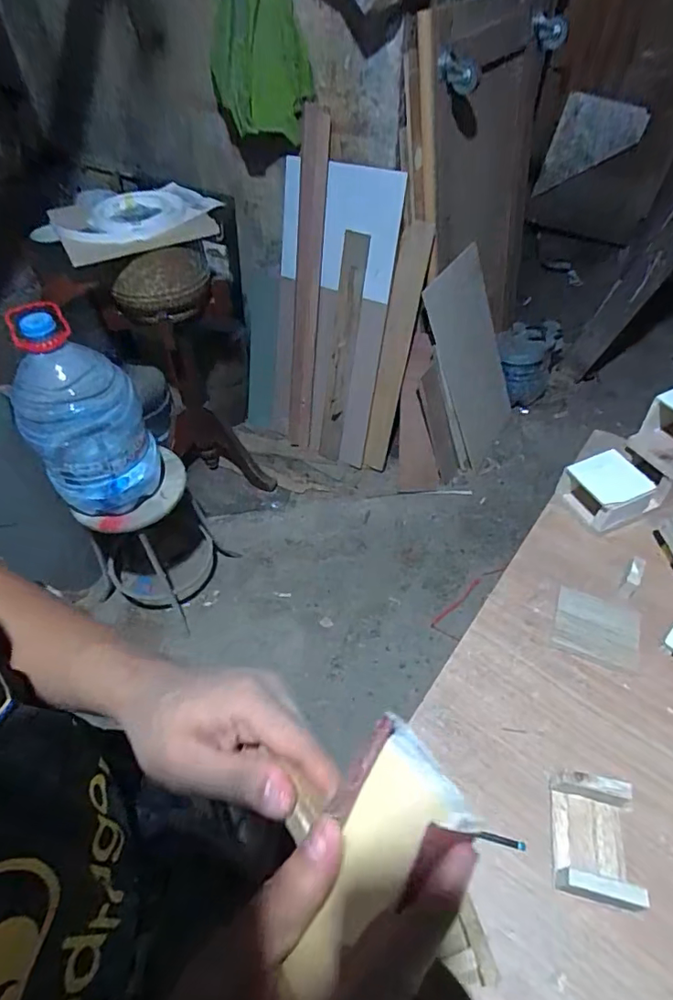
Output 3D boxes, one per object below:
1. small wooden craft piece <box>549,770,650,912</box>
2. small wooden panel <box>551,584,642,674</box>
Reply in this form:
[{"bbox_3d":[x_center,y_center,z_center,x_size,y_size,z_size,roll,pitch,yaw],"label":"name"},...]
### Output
[{"bbox_3d":[0.289,0.377,0.569,0.085,0.054,0.121,12,51,11],"label":"small wooden craft piece"},{"bbox_3d":[0.380,0.186,0.745,0.110,0.017,0.108,18,53,16],"label":"small wooden panel"}]

